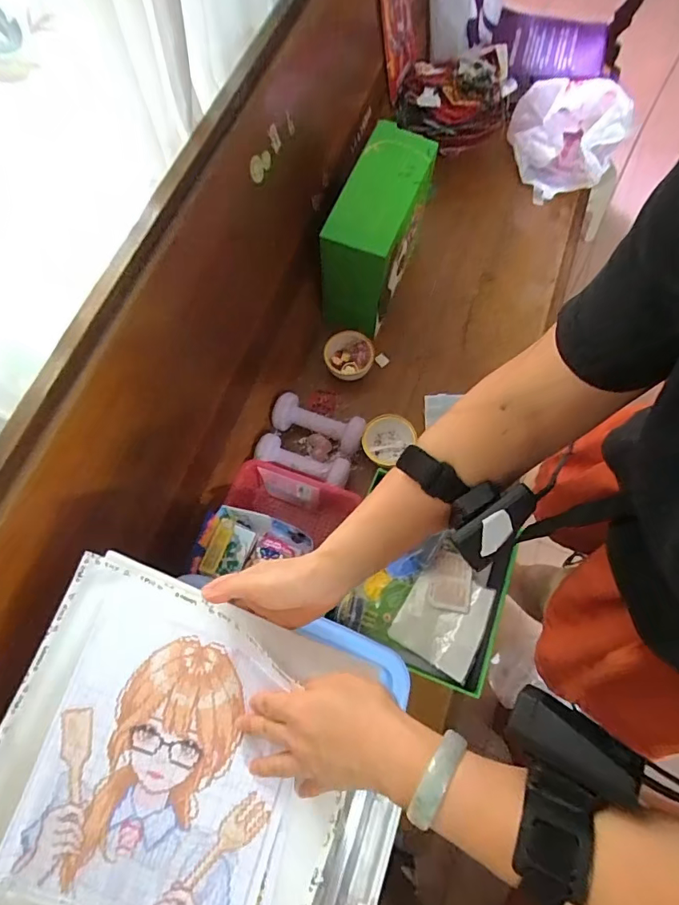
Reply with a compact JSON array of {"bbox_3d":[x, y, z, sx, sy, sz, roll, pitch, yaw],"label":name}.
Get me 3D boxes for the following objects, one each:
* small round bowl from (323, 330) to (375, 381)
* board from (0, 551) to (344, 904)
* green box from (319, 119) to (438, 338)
[{"bbox_3d":[0.020,-0.189,0.967,0.099,0.065,0.088,-5,71,-3],"label":"small round bowl"},{"bbox_3d":[-0.155,0.275,0.391,0.294,0.018,0.297,19,76,9],"label":"board"},{"bbox_3d":[0.065,-0.404,0.914,0.114,0.261,0.293,21,72,7],"label":"green box"}]

